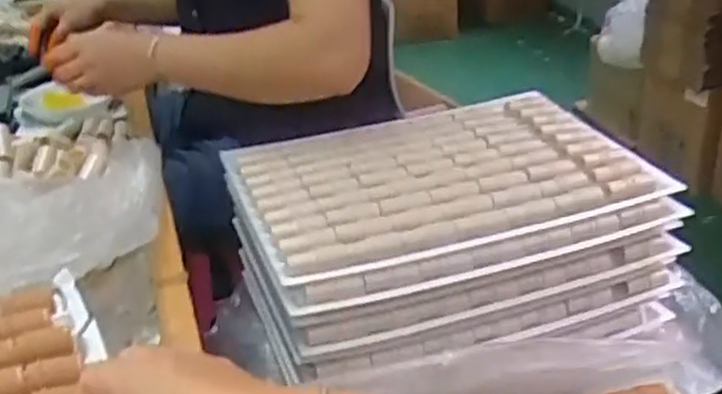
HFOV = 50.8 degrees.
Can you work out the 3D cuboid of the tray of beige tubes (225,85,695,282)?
[{"bbox_3d":[0.086,-0.036,0.886,0.442,0.029,0.301,-13,30,-16],"label":"tray of beige tubes"}]

